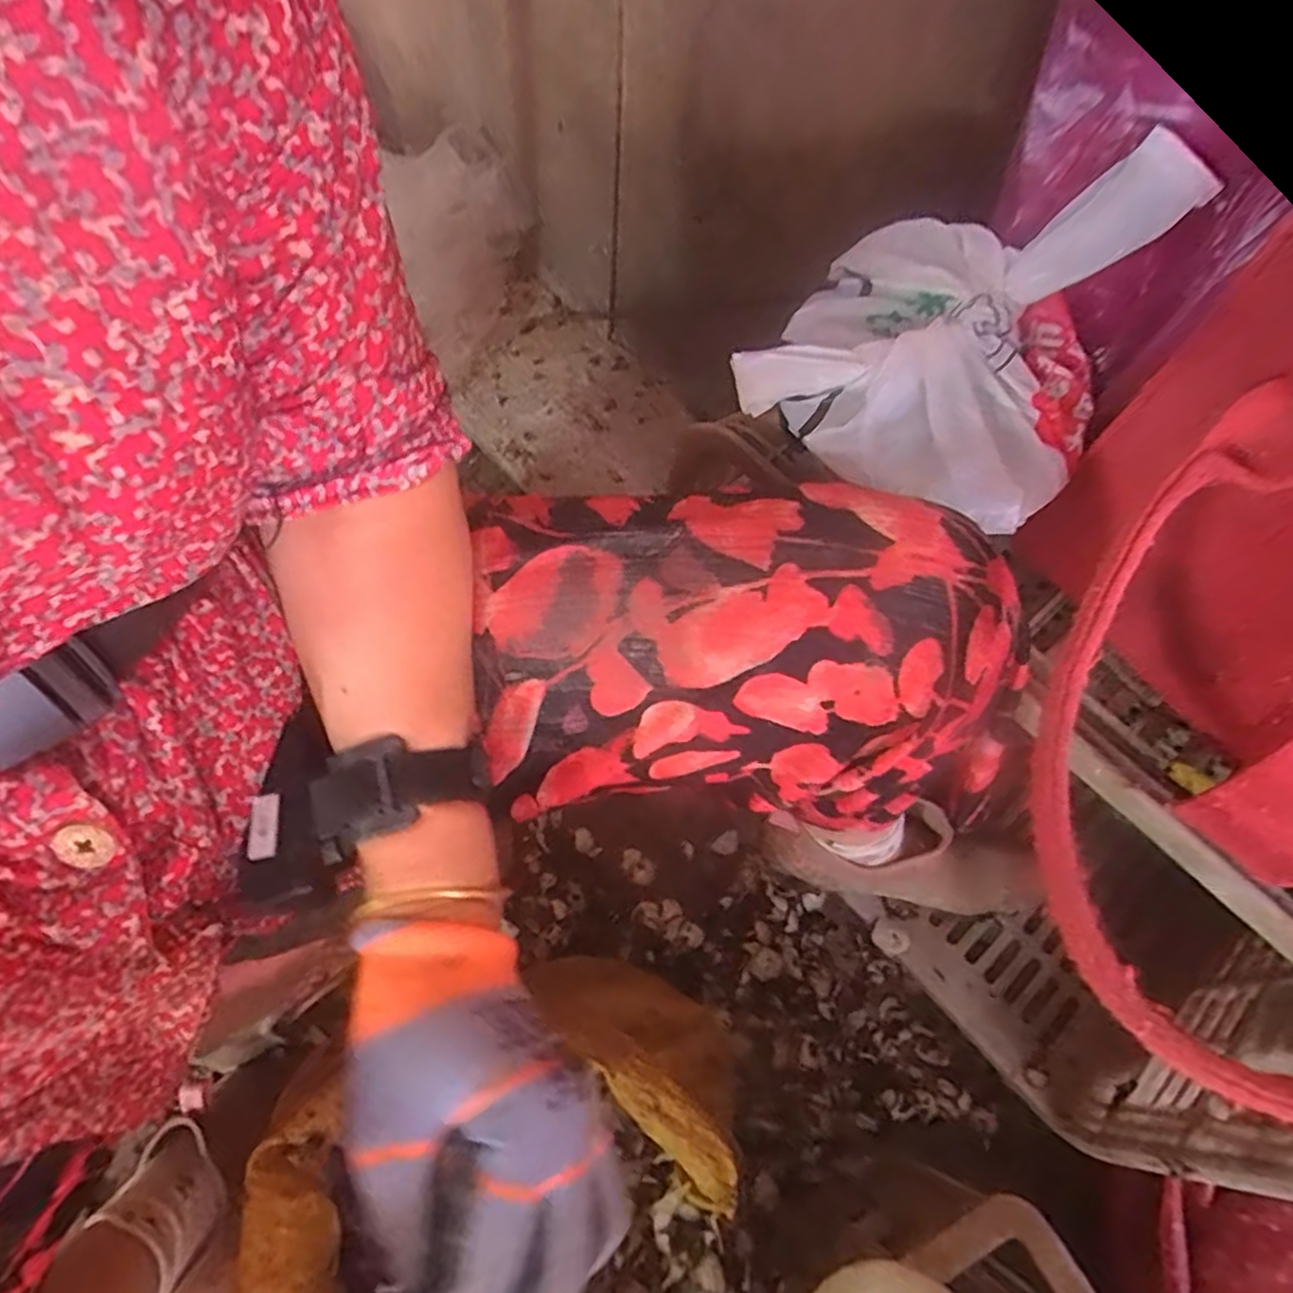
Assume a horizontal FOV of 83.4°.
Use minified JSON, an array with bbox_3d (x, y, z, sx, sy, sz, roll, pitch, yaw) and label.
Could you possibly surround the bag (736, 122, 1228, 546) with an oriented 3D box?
[{"bbox_3d":[0.143,-0.154,0.331,0.148,0.091,0.170,29,66,10],"label":"bag"}]

